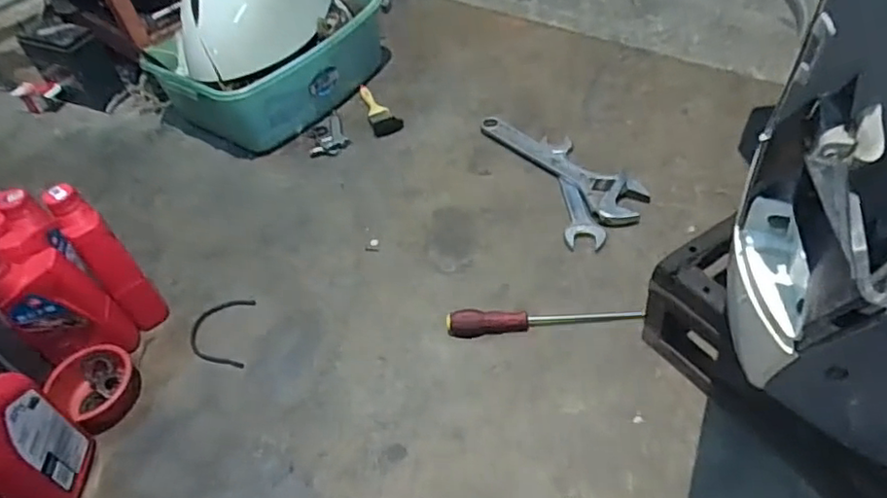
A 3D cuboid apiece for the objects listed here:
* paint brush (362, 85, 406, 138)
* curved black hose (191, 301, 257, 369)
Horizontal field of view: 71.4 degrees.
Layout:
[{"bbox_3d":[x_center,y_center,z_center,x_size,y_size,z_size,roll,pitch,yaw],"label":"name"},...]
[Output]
[{"bbox_3d":[-0.135,-0.297,1.292,0.062,0.014,0.204,-19,48,-6],"label":"paint brush"},{"bbox_3d":[-0.339,0.129,0.937,0.091,0.011,0.132,-8,47,3],"label":"curved black hose"}]

